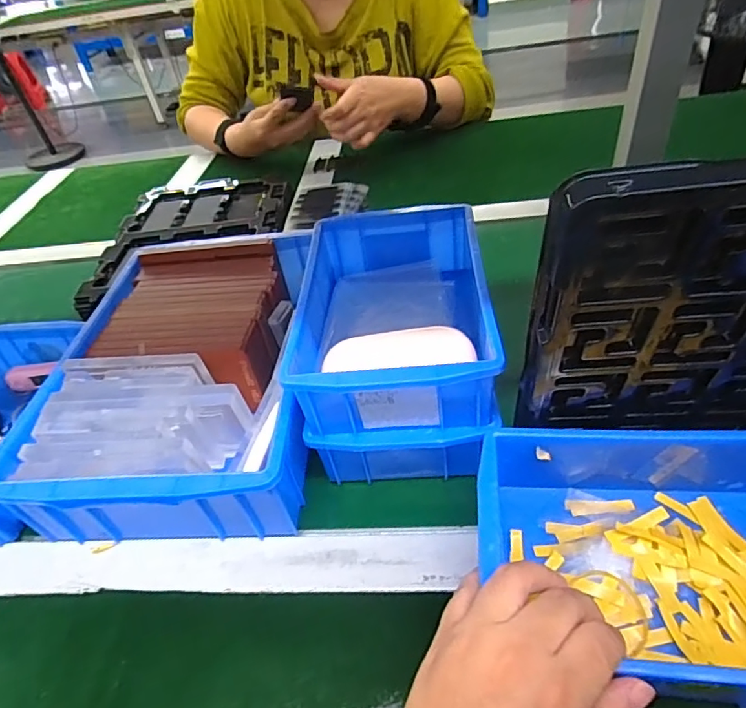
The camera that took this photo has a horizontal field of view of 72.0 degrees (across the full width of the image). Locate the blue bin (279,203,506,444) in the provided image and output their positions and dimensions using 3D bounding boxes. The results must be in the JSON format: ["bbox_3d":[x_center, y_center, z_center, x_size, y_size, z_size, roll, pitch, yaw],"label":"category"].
[{"bbox_3d":[0.015,-0.032,0.379,0.126,0.057,0.195,-4,43,6],"label":"blue bin"}]

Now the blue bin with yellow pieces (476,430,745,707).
[{"bbox_3d":[0.162,0.107,0.278,0.204,0.069,0.132,2,43,10],"label":"blue bin with yellow pieces"}]

